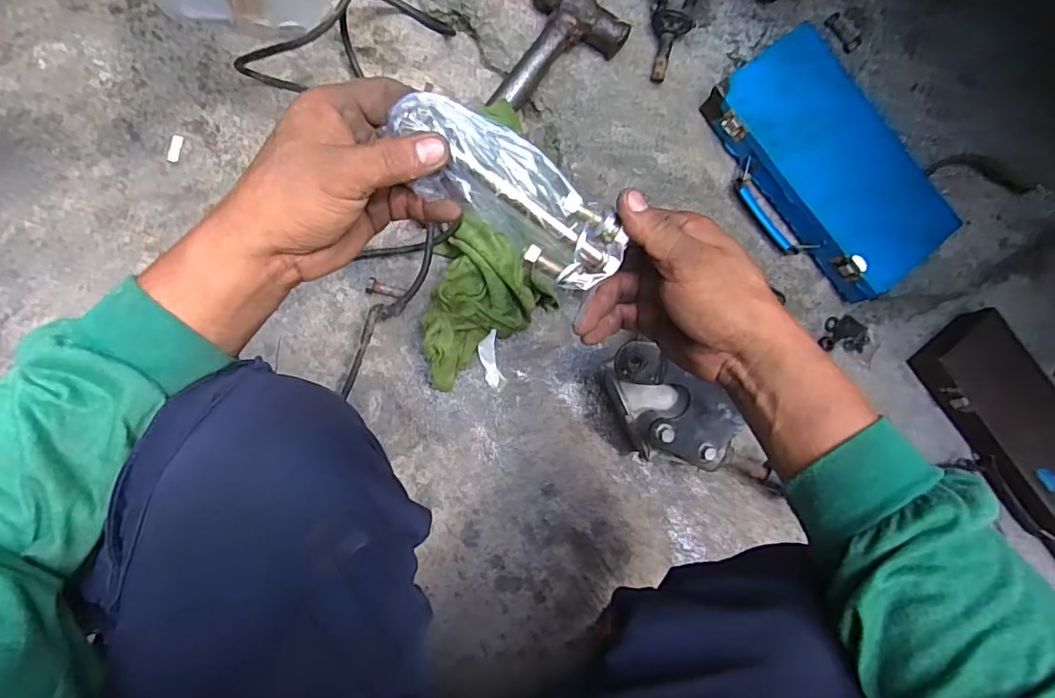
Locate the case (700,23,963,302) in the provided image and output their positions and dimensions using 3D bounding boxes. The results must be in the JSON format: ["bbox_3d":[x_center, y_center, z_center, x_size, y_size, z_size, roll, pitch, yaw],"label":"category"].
[{"bbox_3d":[0.366,-0.223,0.672,0.204,0.053,0.303,-36,88,-8],"label":"case"}]

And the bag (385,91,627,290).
[{"bbox_3d":[-0.009,-0.091,0.329,0.144,0.031,0.051,37,81,-13],"label":"bag"}]

